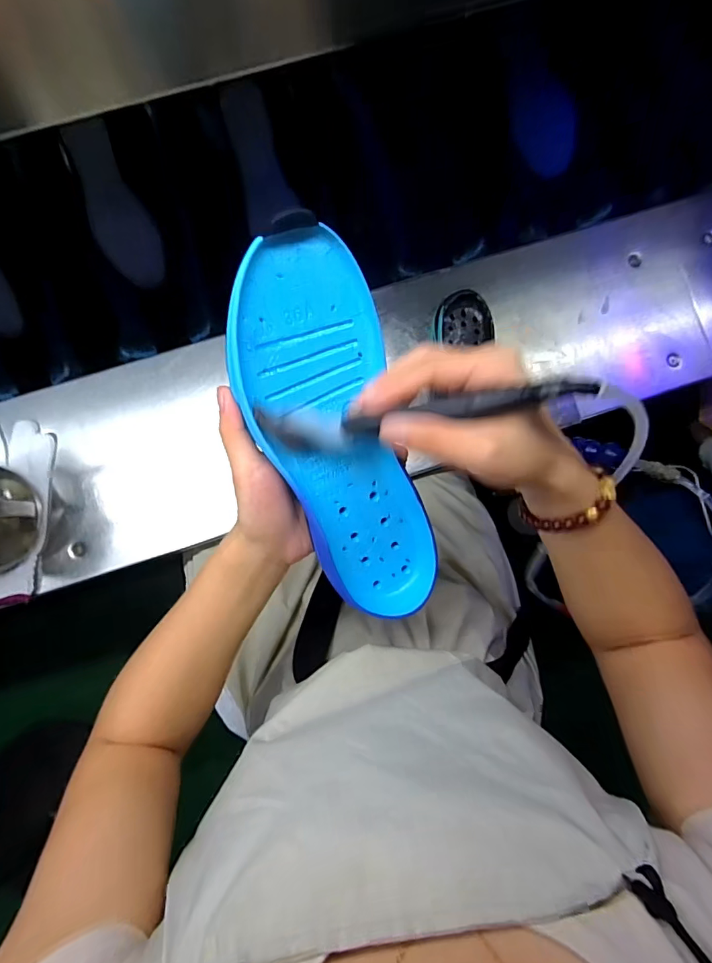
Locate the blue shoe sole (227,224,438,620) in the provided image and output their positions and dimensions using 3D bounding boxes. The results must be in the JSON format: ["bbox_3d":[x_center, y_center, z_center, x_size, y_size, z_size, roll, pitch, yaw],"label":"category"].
[{"bbox_3d":[-0.010,-0.022,0.282,0.086,0.031,0.233,-19,110,-2],"label":"blue shoe sole"}]

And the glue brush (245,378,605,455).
[{"bbox_3d":[0.030,-0.037,0.243,0.173,0.034,0.025,-5,85,25],"label":"glue brush"}]

